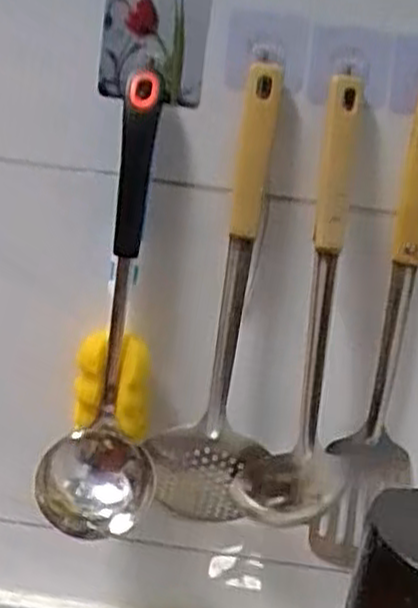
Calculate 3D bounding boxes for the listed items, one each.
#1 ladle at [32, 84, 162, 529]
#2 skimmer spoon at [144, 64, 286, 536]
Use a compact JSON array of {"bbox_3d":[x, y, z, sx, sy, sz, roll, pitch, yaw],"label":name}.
[{"bbox_3d":[-0.069,0.004,0.551,0.079,0.312,0.076,5,15,-9],"label":"ladle"},{"bbox_3d":[0.015,0.010,0.579,0.090,0.349,0.048,9,15,9],"label":"skimmer spoon"}]

